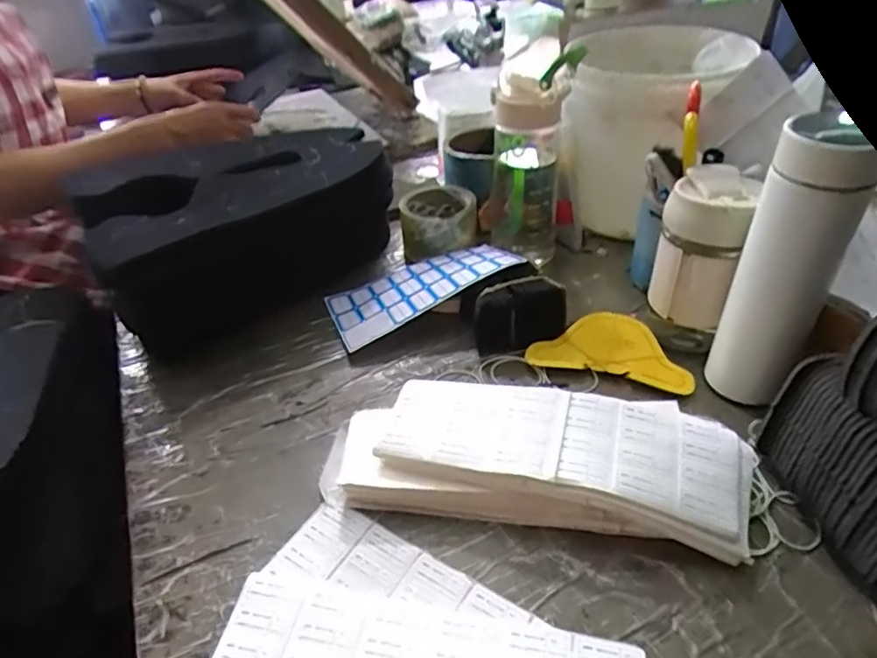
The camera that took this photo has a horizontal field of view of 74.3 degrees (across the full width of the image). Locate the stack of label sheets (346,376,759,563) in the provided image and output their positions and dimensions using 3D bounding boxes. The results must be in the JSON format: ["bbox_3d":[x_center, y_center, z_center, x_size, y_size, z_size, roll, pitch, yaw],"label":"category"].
[{"bbox_3d":[0.069,0.092,0.432,0.301,0.052,0.107,5,39,11],"label":"stack of label sheets"}]

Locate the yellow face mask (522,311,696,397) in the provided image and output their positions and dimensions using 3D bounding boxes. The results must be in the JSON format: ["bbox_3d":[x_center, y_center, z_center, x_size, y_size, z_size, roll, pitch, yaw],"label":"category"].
[{"bbox_3d":[0.163,0.017,0.547,0.142,0.019,0.084,10,40,17],"label":"yellow face mask"}]

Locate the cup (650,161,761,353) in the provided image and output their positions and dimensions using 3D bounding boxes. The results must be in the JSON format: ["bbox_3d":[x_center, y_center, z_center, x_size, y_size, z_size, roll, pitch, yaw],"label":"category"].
[{"bbox_3d":[0.232,-0.058,0.524,0.064,0.161,0.077,17,42,24],"label":"cup"}]

